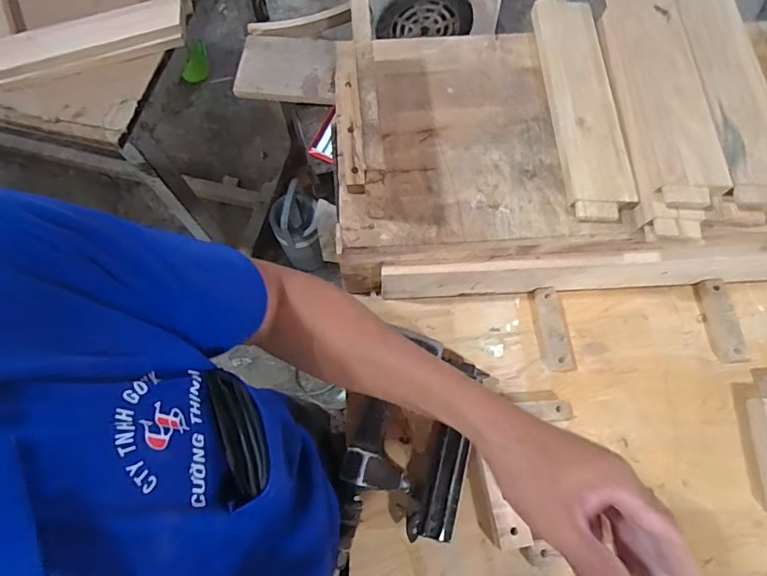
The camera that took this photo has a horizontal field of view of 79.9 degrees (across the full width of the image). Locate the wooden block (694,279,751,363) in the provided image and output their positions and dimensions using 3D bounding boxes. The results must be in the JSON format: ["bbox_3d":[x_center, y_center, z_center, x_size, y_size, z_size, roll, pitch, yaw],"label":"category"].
[{"bbox_3d":[0.463,0.044,0.628,0.034,0.022,0.112,-7,71,-2],"label":"wooden block"}]

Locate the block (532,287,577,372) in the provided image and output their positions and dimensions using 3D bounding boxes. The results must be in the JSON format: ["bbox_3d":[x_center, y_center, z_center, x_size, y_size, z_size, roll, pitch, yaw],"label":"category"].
[{"bbox_3d":[0.230,0.056,0.623,0.042,0.019,0.113,-9,71,-3],"label":"block"}]

